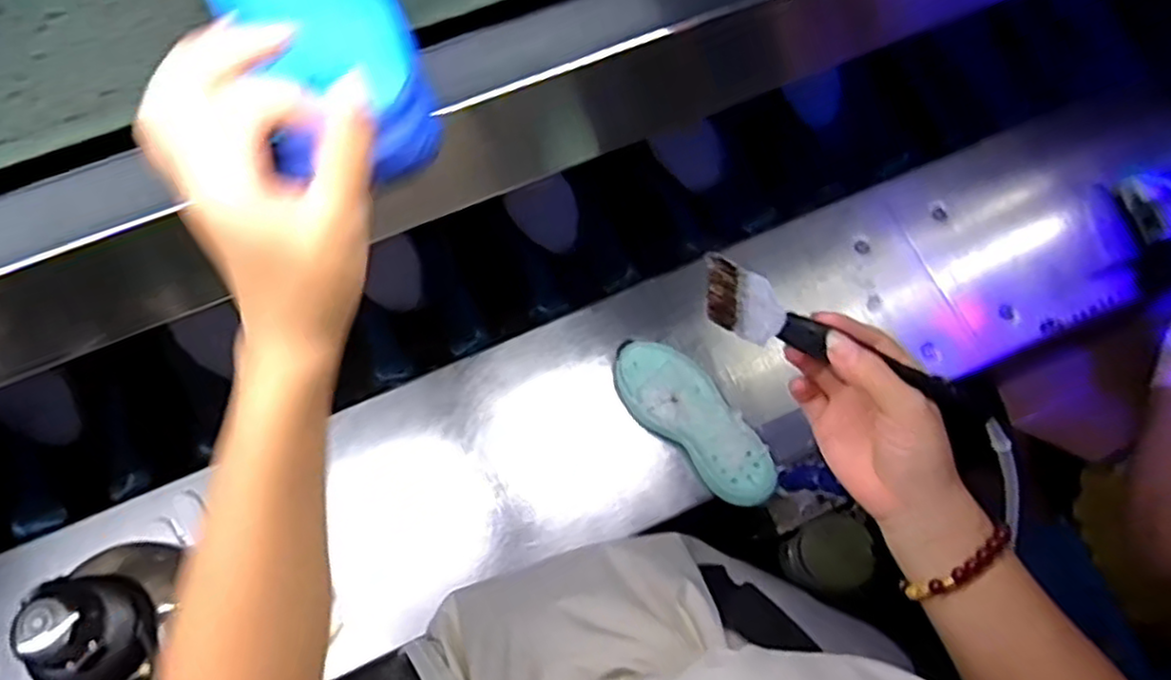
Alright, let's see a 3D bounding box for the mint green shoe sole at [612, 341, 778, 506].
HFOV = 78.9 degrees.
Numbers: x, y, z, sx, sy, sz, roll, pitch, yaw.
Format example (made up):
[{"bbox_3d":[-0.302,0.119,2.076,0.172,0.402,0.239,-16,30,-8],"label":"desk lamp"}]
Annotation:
[{"bbox_3d":[0.106,0.080,0.707,0.076,0.038,0.199,-38,79,-13],"label":"mint green shoe sole"}]

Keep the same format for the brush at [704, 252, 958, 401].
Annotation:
[{"bbox_3d":[0.129,0.002,0.384,0.152,0.010,0.033,26,100,-3],"label":"brush"}]

